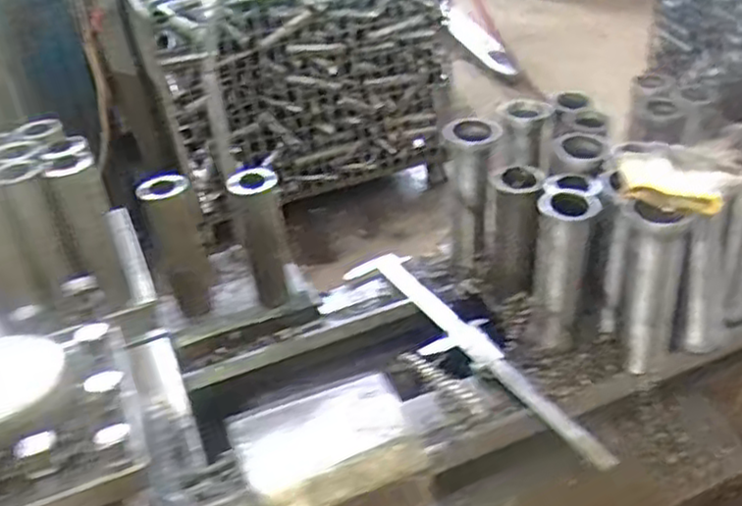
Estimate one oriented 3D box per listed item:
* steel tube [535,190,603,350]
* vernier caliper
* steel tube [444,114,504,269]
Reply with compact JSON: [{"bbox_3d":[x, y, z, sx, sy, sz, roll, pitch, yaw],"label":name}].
[{"bbox_3d":[0.205,0.016,0.778,0.055,0.178,0.063,16,41,26],"label":"steel tube"},{"bbox_3d":[0.104,0.105,0.823,0.068,0.017,0.420,-37,42,-11],"label":"vernier caliper"},{"bbox_3d":[0.124,-0.073,0.897,0.065,0.172,0.054,2,37,9],"label":"steel tube"}]

